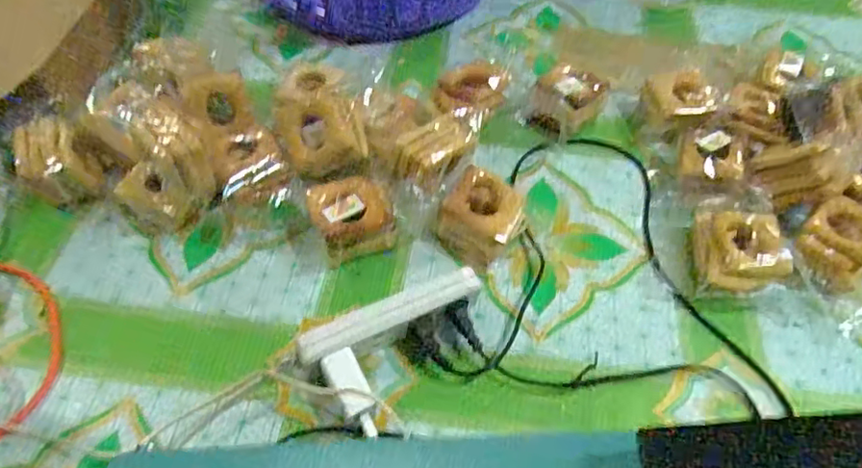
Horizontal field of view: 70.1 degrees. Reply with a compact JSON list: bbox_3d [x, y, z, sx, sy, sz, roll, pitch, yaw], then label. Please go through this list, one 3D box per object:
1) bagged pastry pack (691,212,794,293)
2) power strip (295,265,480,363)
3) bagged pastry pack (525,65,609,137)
[{"bbox_3d":[0.260,0.015,0.521,0.070,0.042,0.070,5,53,1],"label":"bagged pastry pack"},{"bbox_3d":[-0.031,0.066,0.473,0.144,0.040,0.026,-22,58,-18],"label":"power strip"},{"bbox_3d":[0.133,-0.129,0.618,0.071,0.048,0.063,20,55,12],"label":"bagged pastry pack"}]

